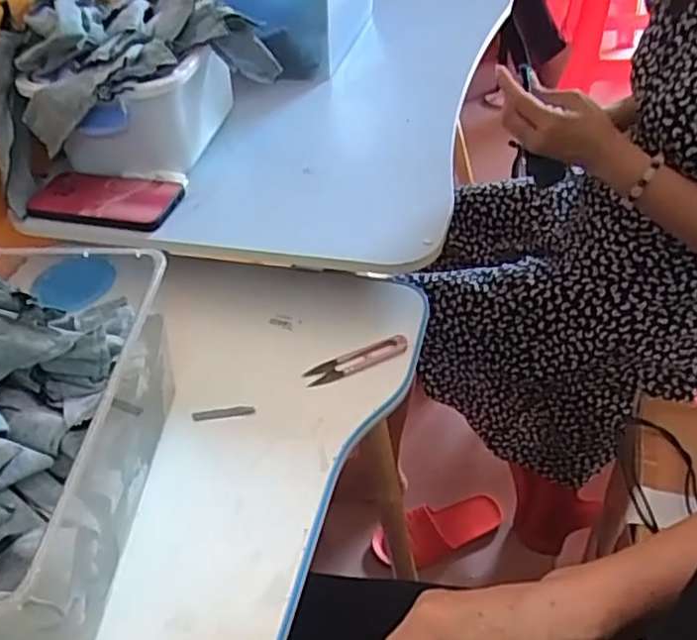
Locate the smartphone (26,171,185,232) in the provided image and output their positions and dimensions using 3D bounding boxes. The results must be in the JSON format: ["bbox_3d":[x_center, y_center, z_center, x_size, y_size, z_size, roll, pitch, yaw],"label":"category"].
[{"bbox_3d":[-0.270,-0.134,0.738,0.180,0.014,0.085,9,45,18],"label":"smartphone"}]

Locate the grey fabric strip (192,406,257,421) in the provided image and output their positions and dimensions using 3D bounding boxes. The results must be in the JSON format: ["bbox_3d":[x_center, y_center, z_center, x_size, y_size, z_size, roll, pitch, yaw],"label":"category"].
[{"bbox_3d":[-0.112,0.083,0.604,0.055,0.004,0.008,-8,45,-2],"label":"grey fabric strip"}]

